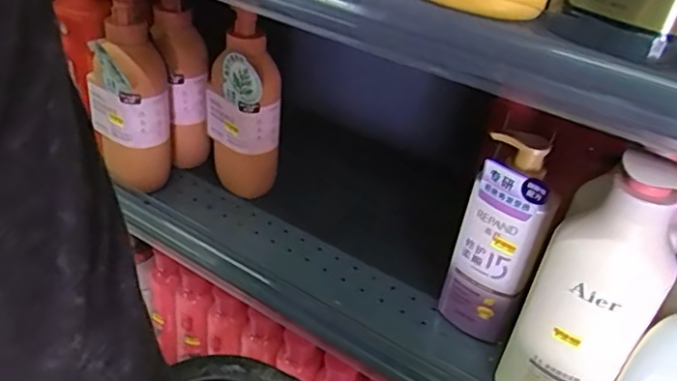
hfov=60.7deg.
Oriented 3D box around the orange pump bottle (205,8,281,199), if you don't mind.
[{"bbox_3d":[-0.115,-0.084,0.702,0.083,0.209,0.071,-5,41,-15],"label":"orange pump bottle"}]

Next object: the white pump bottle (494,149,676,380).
[{"bbox_3d":[0.199,0.088,0.459,0.090,0.246,0.056,27,43,22],"label":"white pump bottle"}]

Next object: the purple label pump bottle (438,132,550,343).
[{"bbox_3d":[0.148,0.054,0.554,0.069,0.228,0.049,21,41,15],"label":"purple label pump bottle"}]

